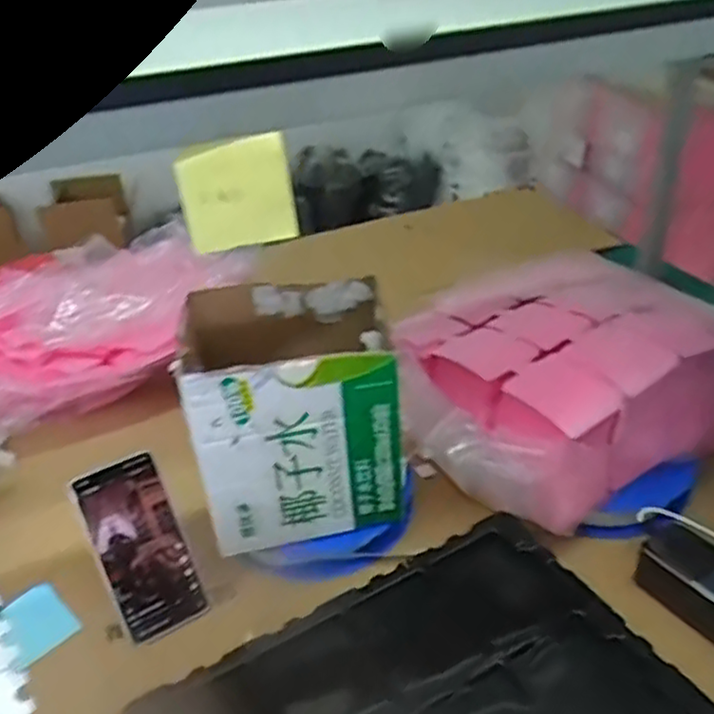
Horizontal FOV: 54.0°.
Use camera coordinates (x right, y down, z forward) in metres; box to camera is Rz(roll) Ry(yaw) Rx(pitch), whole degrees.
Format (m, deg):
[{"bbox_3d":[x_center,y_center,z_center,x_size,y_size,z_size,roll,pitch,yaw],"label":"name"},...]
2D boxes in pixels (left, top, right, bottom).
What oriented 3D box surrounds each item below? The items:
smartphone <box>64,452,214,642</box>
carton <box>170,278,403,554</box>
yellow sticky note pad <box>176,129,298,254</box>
[{"bbox_3d":[-0.196,0.174,0.640,0.076,0.167,0.008,-23,12,-22],"label":"smartphone"},{"bbox_3d":[-0.059,0.054,0.686,0.181,0.202,0.152,-8,34,-6],"label":"carton"},{"bbox_3d":[-0.085,-0.116,0.500,0.076,0.075,0.008,-13,25,-8],"label":"yellow sticky note pad"}]

